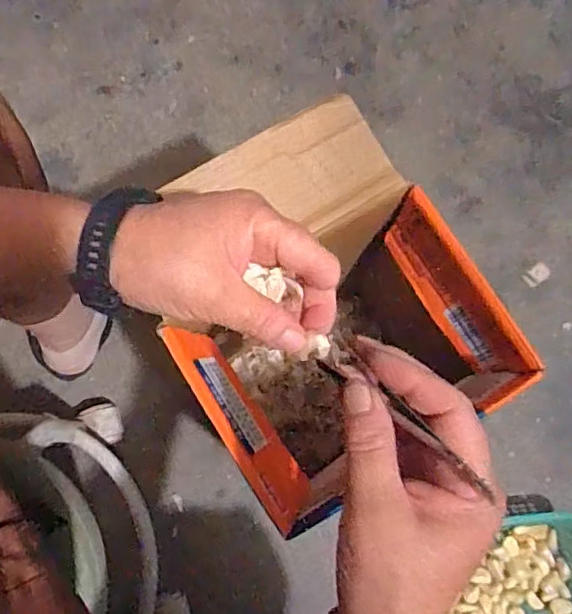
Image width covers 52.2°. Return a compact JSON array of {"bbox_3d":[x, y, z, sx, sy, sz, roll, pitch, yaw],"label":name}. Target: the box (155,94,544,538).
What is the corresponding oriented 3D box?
[{"bbox_3d":[0.027,0.027,0.538,0.216,0.329,0.233,-31,80,-8],"label":"box"}]

